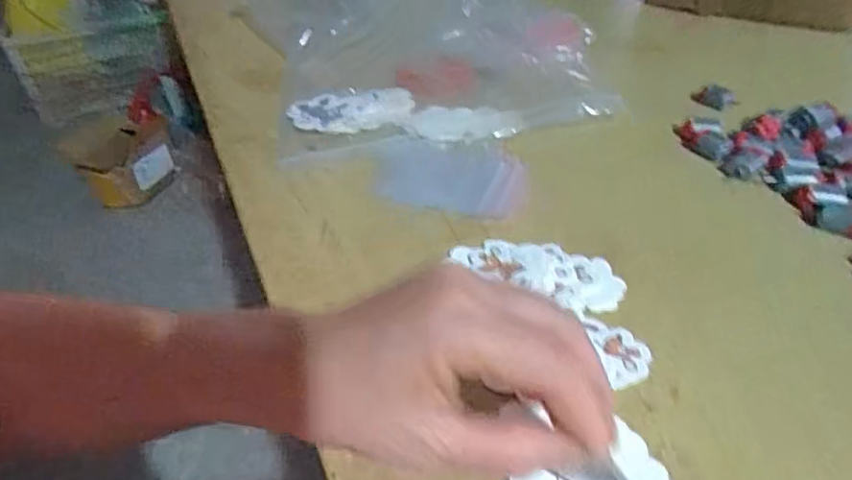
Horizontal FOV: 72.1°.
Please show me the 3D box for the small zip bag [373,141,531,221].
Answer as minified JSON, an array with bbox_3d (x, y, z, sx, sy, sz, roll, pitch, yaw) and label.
[{"bbox_3d":[0.017,-0.051,0.452,0.117,0.004,0.088,10,41,15],"label":"small zip bag"}]

